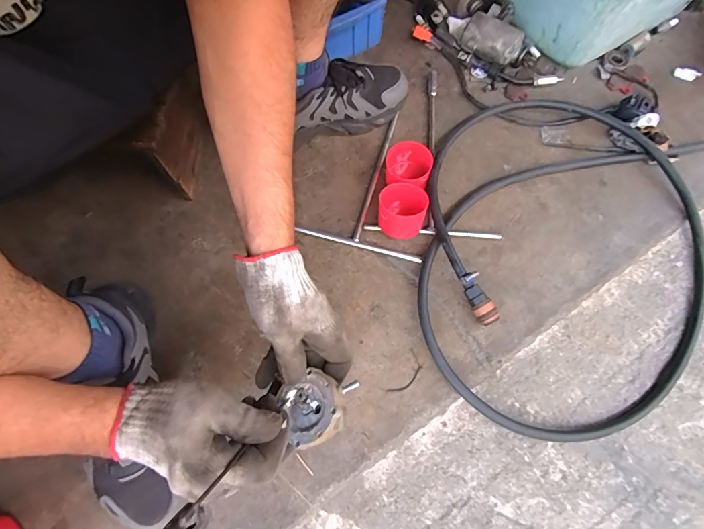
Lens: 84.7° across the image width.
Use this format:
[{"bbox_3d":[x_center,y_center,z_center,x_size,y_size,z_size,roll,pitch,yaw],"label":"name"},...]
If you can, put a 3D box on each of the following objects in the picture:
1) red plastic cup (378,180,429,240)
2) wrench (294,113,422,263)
[{"bbox_3d":[0.069,-0.074,0.531,0.063,0.053,0.067,0,68,0],"label":"red plastic cup"},{"bbox_3d":[0.039,-0.132,0.590,0.181,0.009,0.236,15,69,6],"label":"wrench"}]

